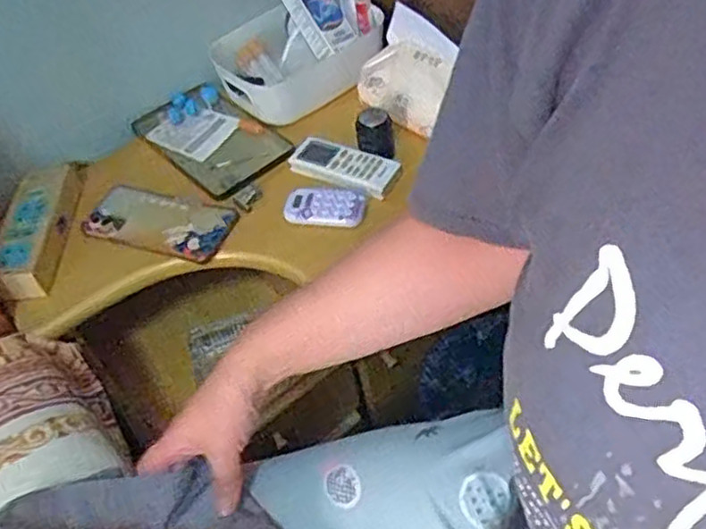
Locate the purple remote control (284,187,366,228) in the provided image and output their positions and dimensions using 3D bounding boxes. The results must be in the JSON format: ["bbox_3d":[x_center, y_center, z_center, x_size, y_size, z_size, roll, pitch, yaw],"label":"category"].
[{"bbox_3d":[-0.029,-0.060,0.723,0.084,0.016,0.044,3,50,11],"label":"purple remote control"}]

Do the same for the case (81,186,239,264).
[{"bbox_3d":[-0.212,-0.047,0.740,0.160,0.016,0.073,12,52,18],"label":"case"}]

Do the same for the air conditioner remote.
[{"bbox_3d":[-0.011,-0.111,0.753,0.121,0.013,0.050,20,55,24],"label":"air conditioner remote"}]

